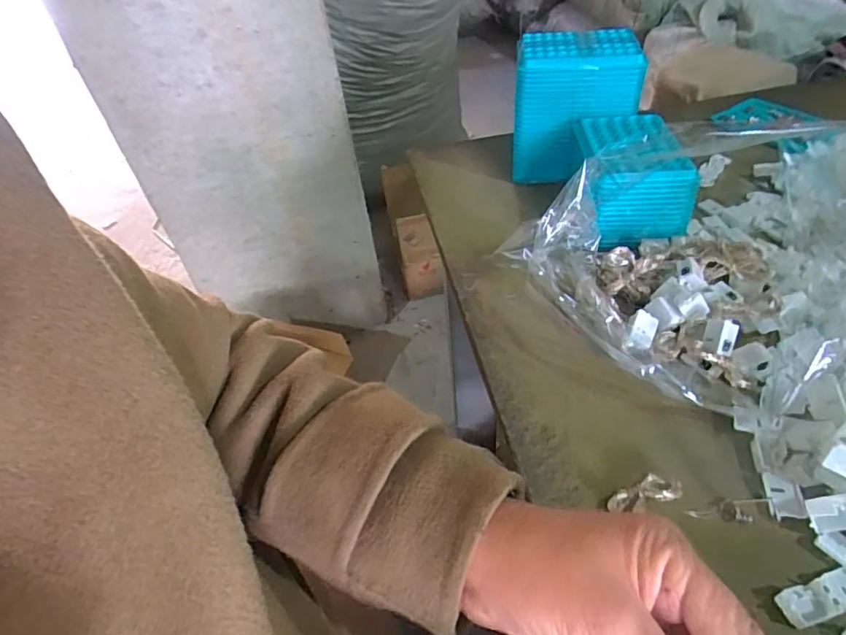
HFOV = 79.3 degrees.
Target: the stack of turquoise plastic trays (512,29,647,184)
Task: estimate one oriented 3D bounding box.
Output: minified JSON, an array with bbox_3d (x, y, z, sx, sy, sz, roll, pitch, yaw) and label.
[{"bbox_3d":[0.169,-0.233,0.573,0.128,0.138,0.068,4,46,11],"label":"stack of turquoise plastic trays"}]

